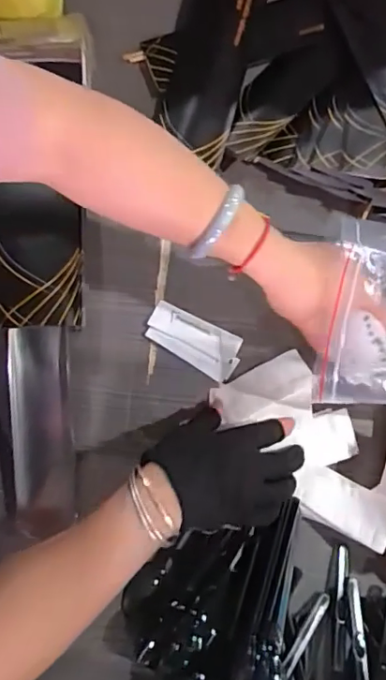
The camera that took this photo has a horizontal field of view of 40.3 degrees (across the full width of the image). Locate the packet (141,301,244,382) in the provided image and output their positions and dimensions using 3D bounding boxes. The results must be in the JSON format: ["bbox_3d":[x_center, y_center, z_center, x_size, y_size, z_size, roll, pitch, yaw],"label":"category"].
[{"bbox_3d":[0.001,-0.001,0.526,0.096,0.004,0.047,31,81,6],"label":"packet"}]

